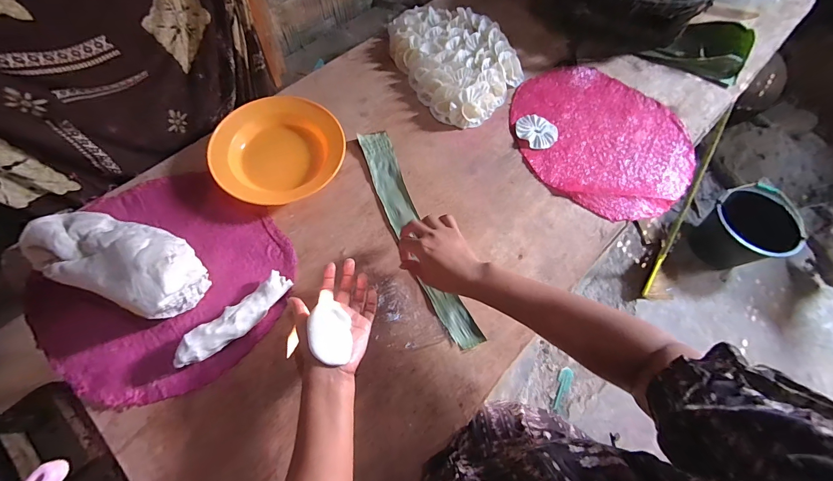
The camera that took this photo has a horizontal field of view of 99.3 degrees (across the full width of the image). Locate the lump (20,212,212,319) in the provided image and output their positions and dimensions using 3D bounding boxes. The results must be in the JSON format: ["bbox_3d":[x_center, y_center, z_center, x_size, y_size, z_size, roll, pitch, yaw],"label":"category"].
[{"bbox_3d":[-0.405,0.026,0.486,0.210,0.101,0.102,21,67,6],"label":"lump"}]

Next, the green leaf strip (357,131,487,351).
[{"bbox_3d":[-0.006,-0.019,0.590,0.058,0.009,0.413,-21,69,-9],"label":"green leaf strip"}]

